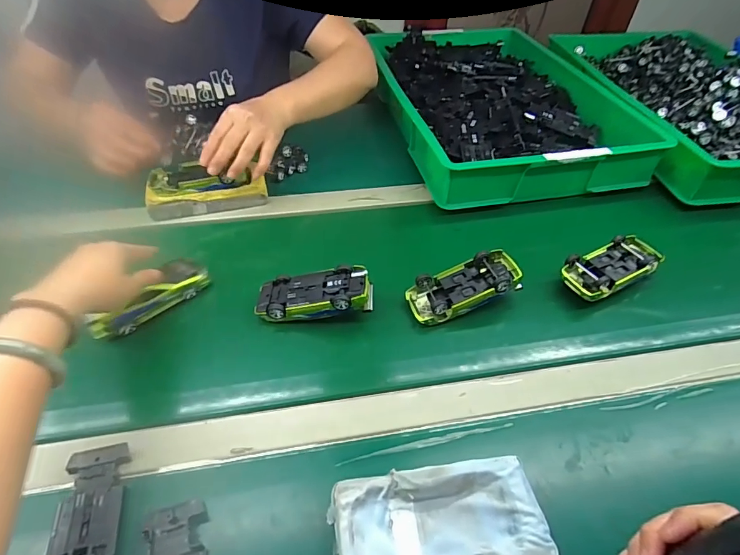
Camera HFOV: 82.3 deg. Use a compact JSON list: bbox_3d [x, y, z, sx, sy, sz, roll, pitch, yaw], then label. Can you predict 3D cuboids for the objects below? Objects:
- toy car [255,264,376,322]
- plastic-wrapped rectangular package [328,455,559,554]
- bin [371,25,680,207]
[{"bbox_3d":[-0.064,0.022,0.490,0.131,0.029,0.057,-8,46,7],"label":"toy car"},{"bbox_3d":[0.053,0.197,0.333,0.159,0.033,0.080,-6,47,-8],"label":"plastic-wrapped rectangular package"},{"bbox_3d":[0.226,-0.340,0.806,0.384,0.072,0.551,-6,47,-8],"label":"bin"}]

